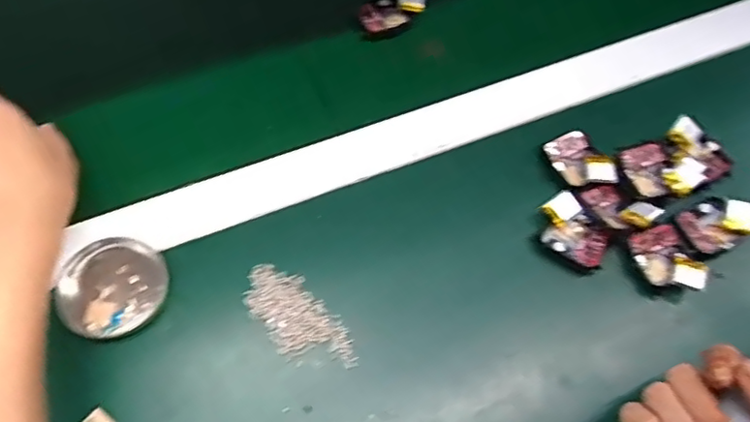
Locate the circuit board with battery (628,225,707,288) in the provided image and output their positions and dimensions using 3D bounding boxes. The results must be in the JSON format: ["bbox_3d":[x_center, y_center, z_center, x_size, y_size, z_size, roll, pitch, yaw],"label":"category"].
[{"bbox_3d":[0.204,0.033,0.428,0.044,0.010,0.049,-21,67,-13],"label":"circuit board with battery"}]

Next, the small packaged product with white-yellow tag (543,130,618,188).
[{"bbox_3d":[0.151,-0.037,0.459,0.035,0.014,0.049,-21,67,-13],"label":"small packaged product with white-yellow tag"}]

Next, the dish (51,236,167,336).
[{"bbox_3d":[-0.169,0.047,0.402,0.065,0.010,0.066,1,64,-2],"label":"dish"}]

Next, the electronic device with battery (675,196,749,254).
[{"bbox_3d":[0.245,0.007,0.443,0.054,0.016,0.036,-25,68,-14],"label":"electronic device with battery"}]

